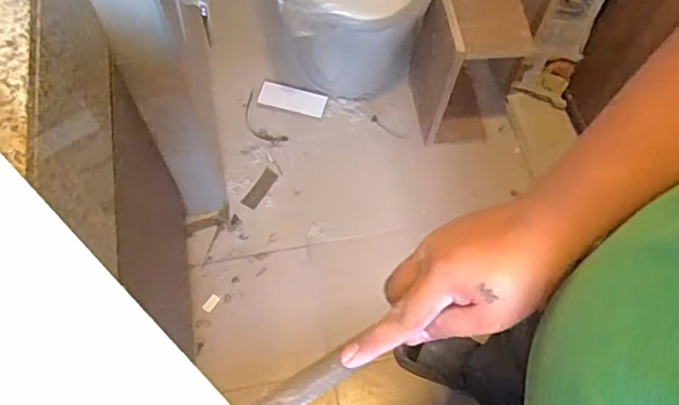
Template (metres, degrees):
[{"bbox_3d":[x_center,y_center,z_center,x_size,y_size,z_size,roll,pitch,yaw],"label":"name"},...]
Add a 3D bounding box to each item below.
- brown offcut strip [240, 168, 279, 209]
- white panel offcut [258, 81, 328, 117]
[{"bbox_3d":[-0.200,-0.036,1.475,0.038,0.008,0.117,28,66,11],"label":"brown offcut strip"},{"bbox_3d":[-0.127,-0.281,1.570,0.180,0.018,0.078,16,65,5],"label":"white panel offcut"}]

